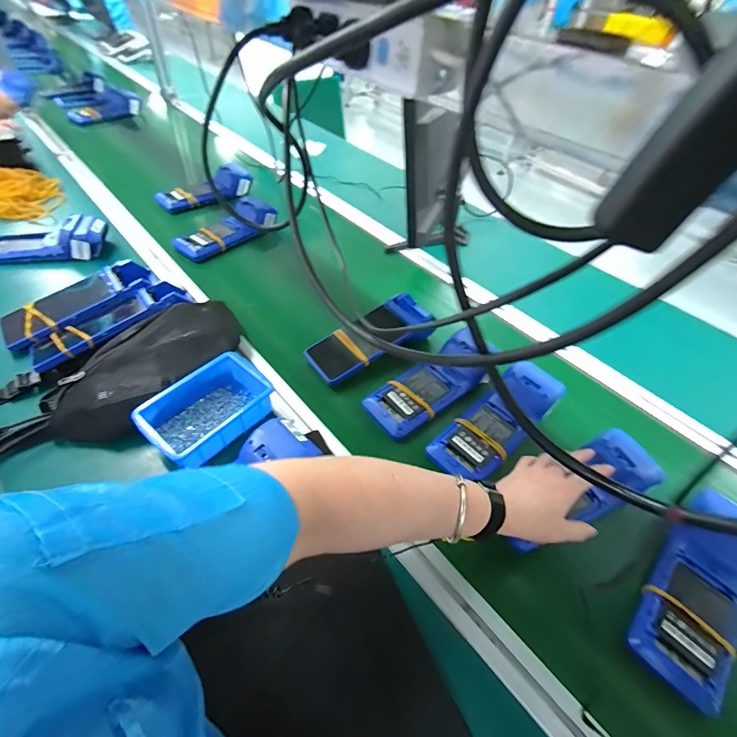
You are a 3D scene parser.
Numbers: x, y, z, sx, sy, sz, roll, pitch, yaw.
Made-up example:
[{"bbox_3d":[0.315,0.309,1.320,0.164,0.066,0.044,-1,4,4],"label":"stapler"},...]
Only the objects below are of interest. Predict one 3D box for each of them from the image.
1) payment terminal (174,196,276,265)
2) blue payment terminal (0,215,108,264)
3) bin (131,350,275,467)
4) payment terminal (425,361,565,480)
[{"bbox_3d":[-0.300,-0.298,0.817,0.080,0.045,0.232,32,54,20],"label":"payment terminal"},{"bbox_3d":[-0.611,-0.243,0.707,0.211,0.045,0.081,-6,50,-10],"label":"blue payment terminal"},{"bbox_3d":[-0.200,0.055,0.495,0.107,0.049,0.153,35,55,23],"label":"bin"},{"bbox_3d":[0.178,0.068,0.526,0.216,0.047,0.081,-33,60,-29],"label":"payment terminal"}]

